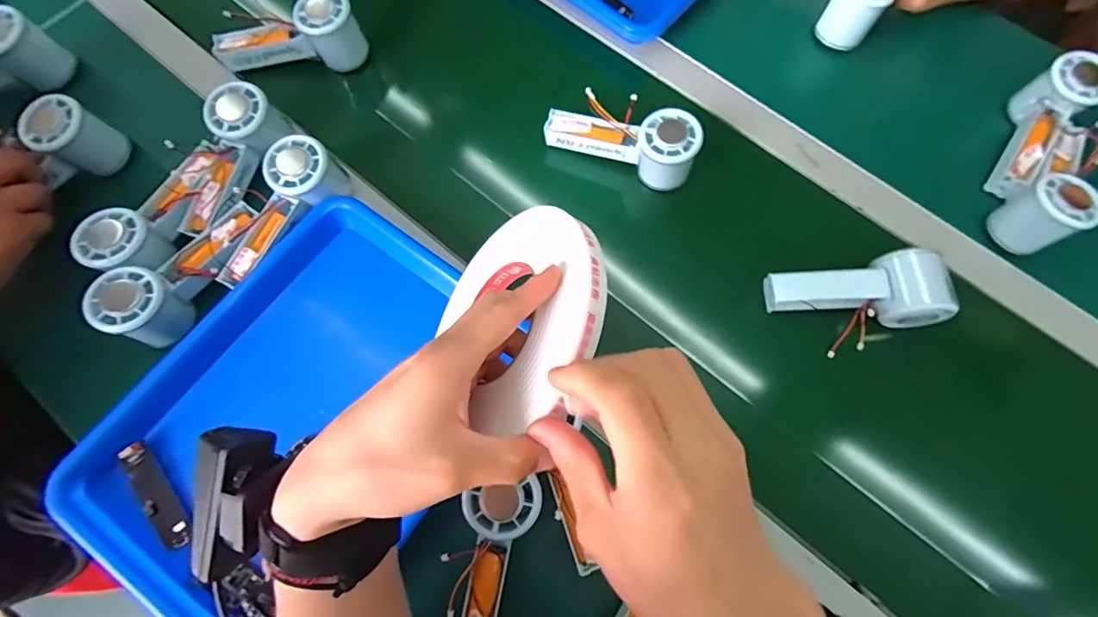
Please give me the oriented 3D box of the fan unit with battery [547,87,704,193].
[{"bbox_3d":[0.074,-0.172,0.482,0.145,0.060,0.048,22,75,7],"label":"fan unit with battery"}]

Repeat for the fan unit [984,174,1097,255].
[{"bbox_3d":[0.464,-0.087,0.458,0.049,0.058,0.058,-19,74,-5],"label":"fan unit"}]

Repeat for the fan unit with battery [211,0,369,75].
[{"bbox_3d":[-0.277,-0.294,0.519,0.148,0.060,0.051,-9,73,-2],"label":"fan unit with battery"}]

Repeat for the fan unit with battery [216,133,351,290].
[{"bbox_3d":[-0.252,-0.089,0.439,0.055,0.041,0.149,34,76,10],"label":"fan unit with battery"}]

